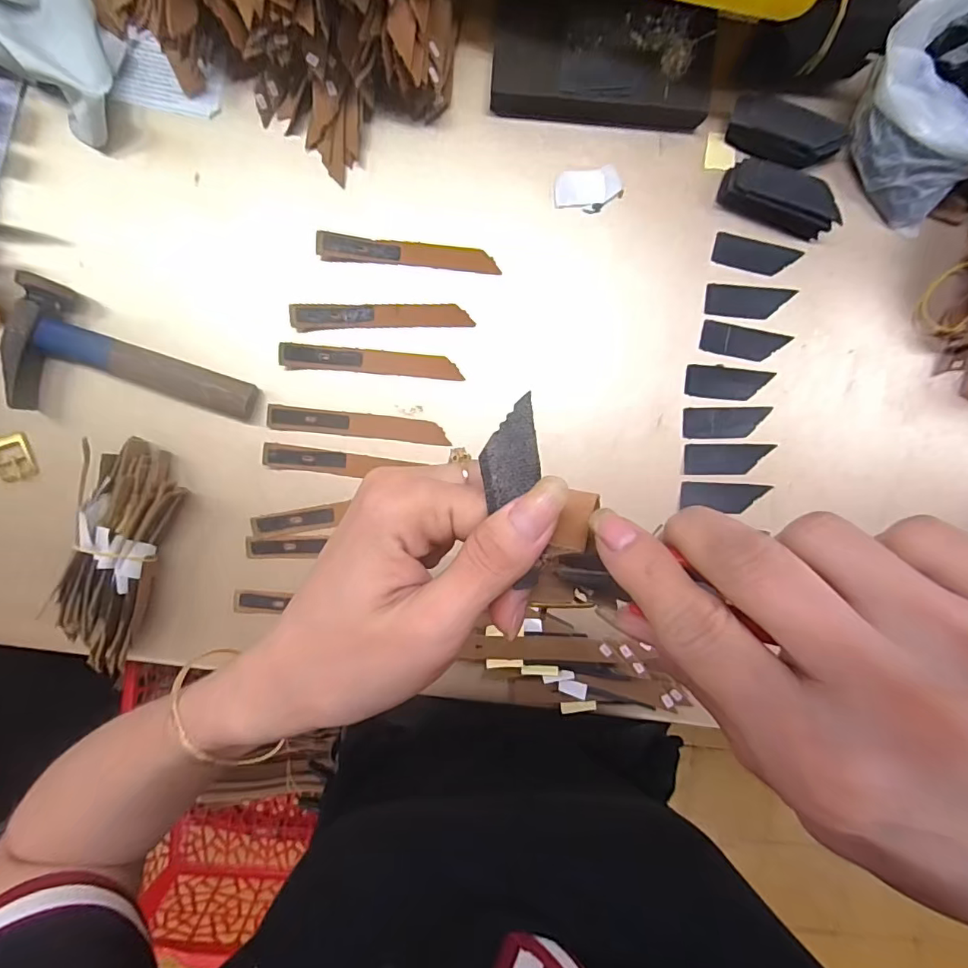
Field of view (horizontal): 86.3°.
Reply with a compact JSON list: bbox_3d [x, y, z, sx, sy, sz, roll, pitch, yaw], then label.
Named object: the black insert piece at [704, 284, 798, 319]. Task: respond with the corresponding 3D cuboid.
[{"bbox_3d":[0.200,-0.138,0.392,0.067,0.004,0.024,1,93,-4],"label":"black insert piece"}]

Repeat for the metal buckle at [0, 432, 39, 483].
[{"bbox_3d":[-0.329,-0.019,0.360,0.025,0.005,0.031,-25,94,-2],"label":"metal buckle"}]

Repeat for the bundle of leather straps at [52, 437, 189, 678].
[{"bbox_3d":[-0.248,0.049,0.352,0.058,0.036,0.157,12,92,-4],"label":"bundle of leather straps"}]

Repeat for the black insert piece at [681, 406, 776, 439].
[{"bbox_3d":[0.183,-0.046,0.391,0.065,0.004,0.023,-2,93,-3],"label":"black insert piece"}]

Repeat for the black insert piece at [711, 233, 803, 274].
[{"bbox_3d":[0.205,-0.171,0.389,0.064,0.004,0.023,12,92,-4],"label":"black insert piece"}]

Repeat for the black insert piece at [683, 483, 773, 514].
[{"bbox_3d":[0.184,0.010,0.395,0.066,0.004,0.021,3,92,-4],"label":"black insert piece"}]

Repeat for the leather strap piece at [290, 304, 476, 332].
[{"bbox_3d":[-0.072,-0.119,0.366,0.124,0.008,0.017,-2,93,-3],"label":"leather strap piece"}]

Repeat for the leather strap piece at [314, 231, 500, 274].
[{"bbox_3d":[-0.053,-0.165,0.369,0.126,0.006,0.018,3,92,-4],"label":"leather strap piece"}]

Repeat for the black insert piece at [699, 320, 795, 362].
[{"bbox_3d":[0.197,-0.107,0.390,0.066,0.004,0.023,10,92,-4],"label":"black insert piece"}]

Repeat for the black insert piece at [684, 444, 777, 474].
[{"bbox_3d":[0.185,-0.019,0.393,0.065,0.006,0.023,0,93,-3],"label":"black insert piece"}]

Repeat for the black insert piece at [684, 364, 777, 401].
[{"bbox_3d":[0.184,-0.076,0.390,0.064,0.004,0.024,7,92,-4],"label":"black insert piece"}]

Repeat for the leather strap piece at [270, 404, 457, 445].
[{"bbox_3d":[-0.090,-0.042,0.374,0.125,0.010,0.017,5,92,-4],"label":"leather strap piece"}]

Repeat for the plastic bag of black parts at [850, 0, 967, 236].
[{"bbox_3d":[0.327,-0.260,0.340,0.110,0.099,0.121,-25,94,-2],"label":"plastic bag of black parts"}]

